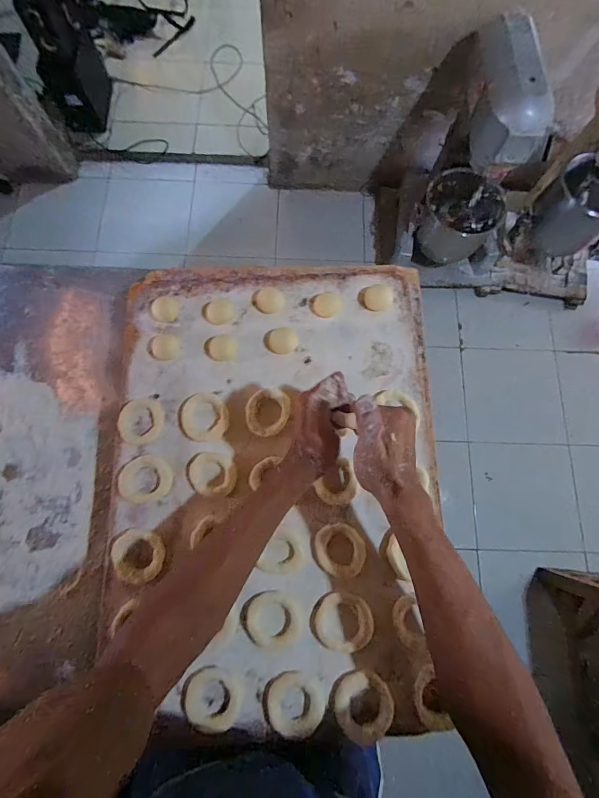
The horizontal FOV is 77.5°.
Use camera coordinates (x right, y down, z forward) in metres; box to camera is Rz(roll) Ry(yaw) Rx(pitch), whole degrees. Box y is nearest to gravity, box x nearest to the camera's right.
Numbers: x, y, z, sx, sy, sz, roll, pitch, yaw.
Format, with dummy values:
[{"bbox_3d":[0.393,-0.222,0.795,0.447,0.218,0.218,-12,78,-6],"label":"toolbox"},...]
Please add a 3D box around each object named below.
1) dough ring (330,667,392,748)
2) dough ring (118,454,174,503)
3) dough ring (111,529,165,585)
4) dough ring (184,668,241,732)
[{"bbox_3d":[0.070,0.337,0.410,0.061,0.013,0.071,-40,79,-10],"label":"dough ring"},{"bbox_3d":[-0.196,0.102,0.474,0.065,0.009,0.059,3,76,0],"label":"dough ring"},{"bbox_3d":[-0.196,0.191,0.453,0.063,0.010,0.057,12,76,2],"label":"dough ring"},{"bbox_3d":[-0.096,0.332,0.415,0.060,0.014,0.054,14,76,3],"label":"dough ring"}]

